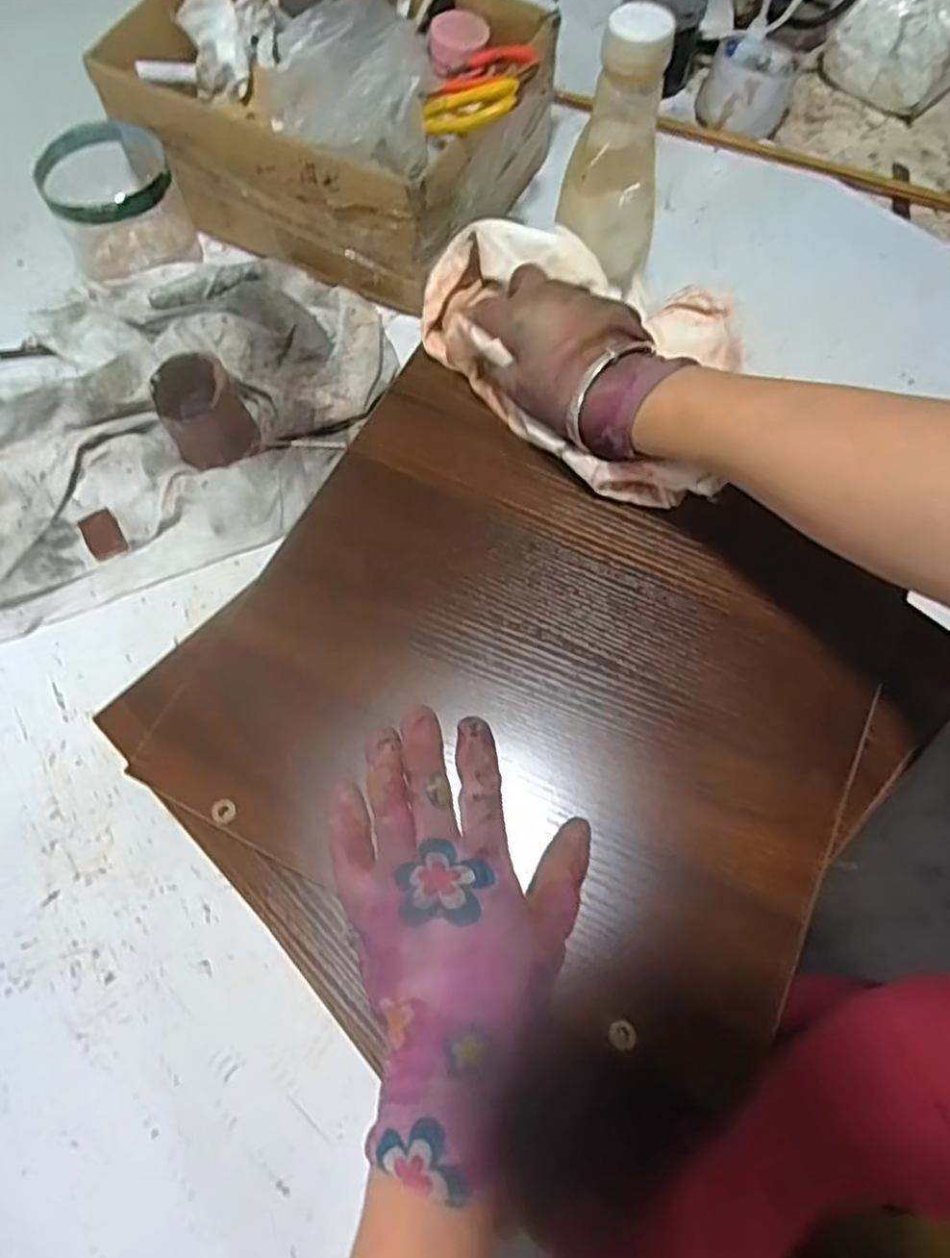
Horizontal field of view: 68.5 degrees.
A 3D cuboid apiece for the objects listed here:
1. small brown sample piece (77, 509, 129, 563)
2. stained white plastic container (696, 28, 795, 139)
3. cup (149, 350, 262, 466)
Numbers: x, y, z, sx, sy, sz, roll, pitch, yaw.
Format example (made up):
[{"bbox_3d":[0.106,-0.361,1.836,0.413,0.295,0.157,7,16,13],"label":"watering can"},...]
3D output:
[{"bbox_3d":[-0.282,-0.071,0.528,0.026,0.004,0.034,-27,96,-12],"label":"small brown sample piece"},{"bbox_3d":[0.274,-0.544,0.699,0.087,0.054,0.085,18,70,7],"label":"stained white plastic container"},{"bbox_3d":[-0.202,-0.164,0.515,0.059,0.061,0.056,0,69,0],"label":"cup"}]

